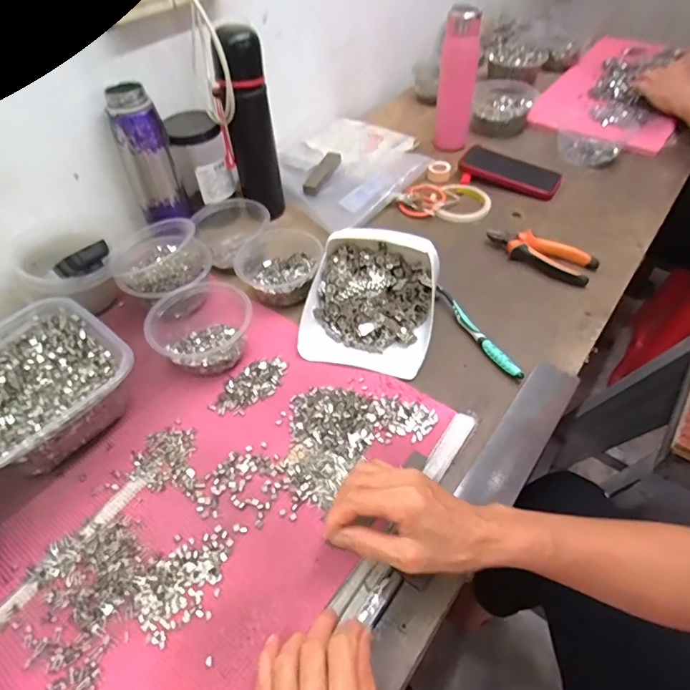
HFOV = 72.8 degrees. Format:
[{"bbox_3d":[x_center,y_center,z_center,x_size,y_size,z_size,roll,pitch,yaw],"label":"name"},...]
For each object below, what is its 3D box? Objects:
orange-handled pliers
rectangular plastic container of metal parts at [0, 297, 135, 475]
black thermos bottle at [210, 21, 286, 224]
[{"bbox_3d":[0.275,-0.132,0.661,0.147,0.029,0.053,29,56,25],"label":"orange-handled pliers"},{"bbox_3d":[-0.325,0.046,0.493,0.177,0.073,0.173,32,58,26],"label":"rectangular plastic container of metal parts"},{"bbox_3d":[-0.132,-0.299,0.663,0.063,0.236,0.060,-9,50,-5],"label":"black thermos bottle"}]

